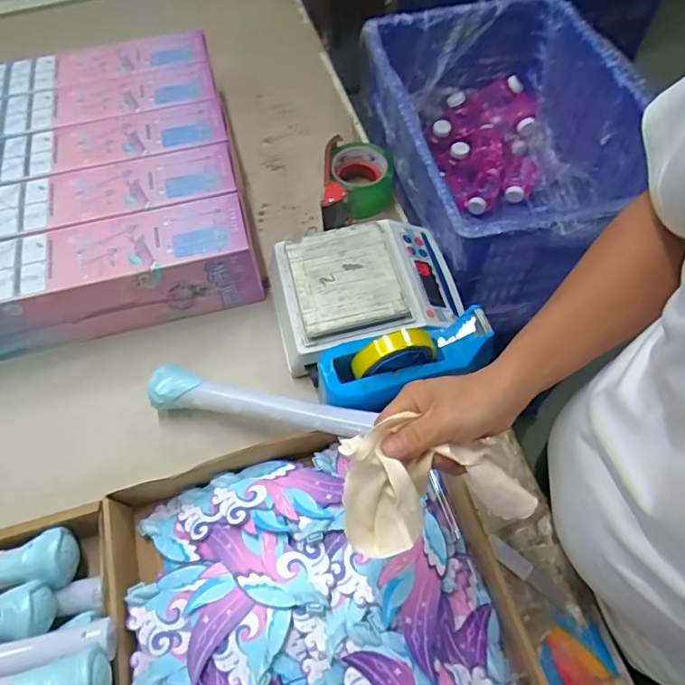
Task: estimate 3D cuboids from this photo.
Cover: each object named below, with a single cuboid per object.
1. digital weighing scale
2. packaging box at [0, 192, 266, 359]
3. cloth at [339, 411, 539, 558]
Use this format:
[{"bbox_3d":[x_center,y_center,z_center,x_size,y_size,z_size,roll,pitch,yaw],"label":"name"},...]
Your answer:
[{"bbox_3d":[0.031,-0.073,0.670,0.236,0.069,0.172,-12,60,-5],"label":"digital weighing scale"},{"bbox_3d":[-0.319,-0.080,0.664,0.404,0.104,0.098,-14,60,-6],"label":"packaging box"},{"bbox_3d":[0.071,0.109,0.414,0.143,0.080,0.083,-13,60,-6],"label":"cloth"}]

